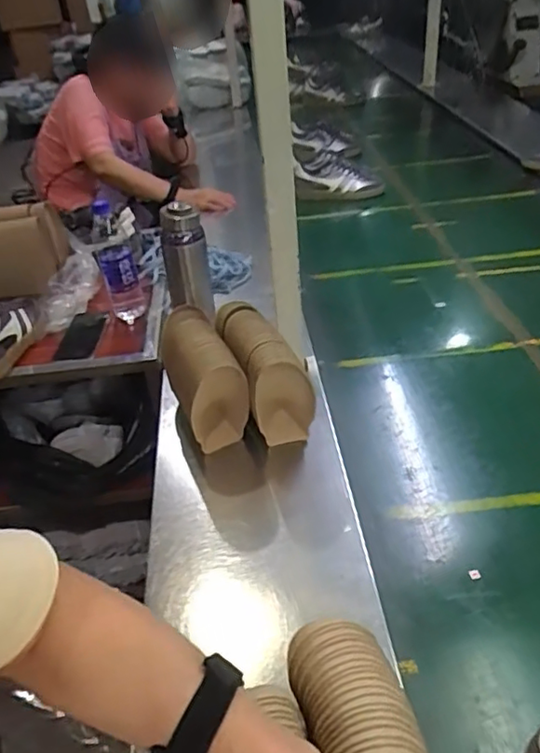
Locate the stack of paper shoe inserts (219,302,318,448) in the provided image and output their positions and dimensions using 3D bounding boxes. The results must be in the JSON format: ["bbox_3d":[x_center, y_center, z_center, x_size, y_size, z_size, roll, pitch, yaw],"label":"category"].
[{"bbox_3d":[-0.008,-0.007,0.883,0.094,0.152,0.168,-16,37,-12],"label":"stack of paper shoe inserts"}]

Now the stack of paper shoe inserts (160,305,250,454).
[{"bbox_3d":[-0.101,-0.001,0.890,0.085,0.151,0.203,-17,38,-14],"label":"stack of paper shoe inserts"}]

